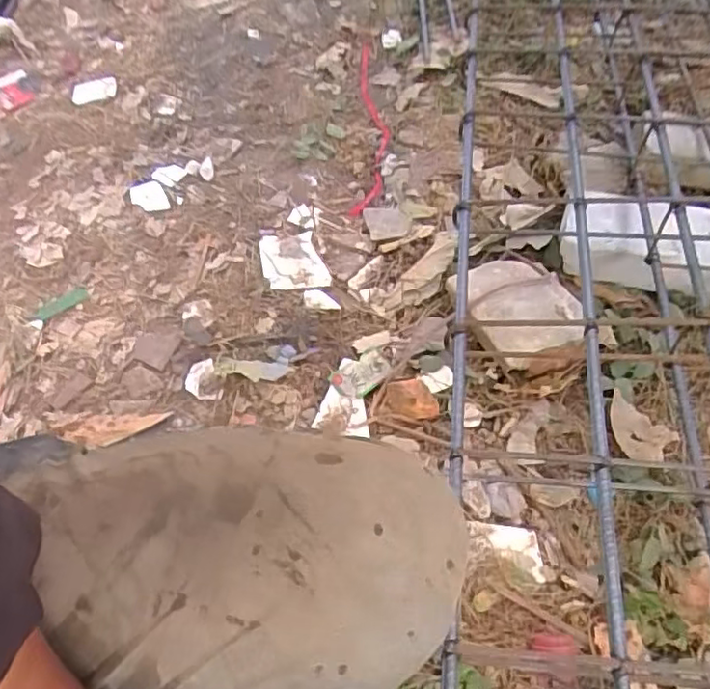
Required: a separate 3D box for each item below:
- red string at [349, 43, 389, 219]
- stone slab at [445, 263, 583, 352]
[{"bbox_3d":[0.029,-0.371,1.043,0.059,0.054,0.418,2,53,3],"label":"red string"},{"bbox_3d":[0.207,-0.043,0.786,0.134,0.042,0.159,-14,54,-9],"label":"stone slab"}]

